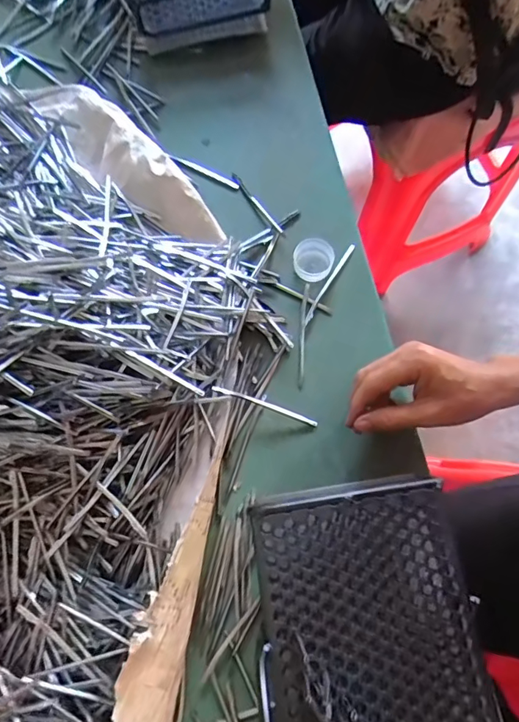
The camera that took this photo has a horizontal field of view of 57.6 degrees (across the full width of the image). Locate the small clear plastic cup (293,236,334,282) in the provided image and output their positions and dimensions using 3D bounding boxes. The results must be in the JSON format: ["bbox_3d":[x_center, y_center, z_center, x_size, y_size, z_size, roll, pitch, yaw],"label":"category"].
[{"bbox_3d":[0.055,-0.103,0.483,0.040,0.020,0.044,0,75,2],"label":"small clear plastic cup"}]

